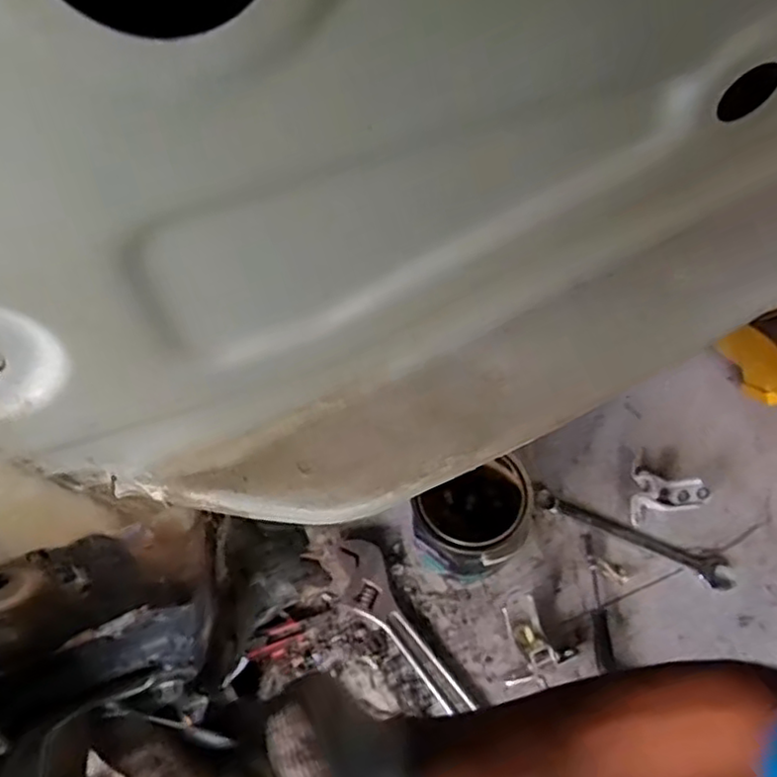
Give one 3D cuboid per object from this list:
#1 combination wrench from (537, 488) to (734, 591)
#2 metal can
[{"bbox_3d":[0.345,0.207,0.921,0.274,0.015,0.041,24,63,15],"label":"combination wrench"},{"bbox_3d":[0.119,0.173,0.893,0.149,0.141,0.147,-1,59,2],"label":"metal can"}]

